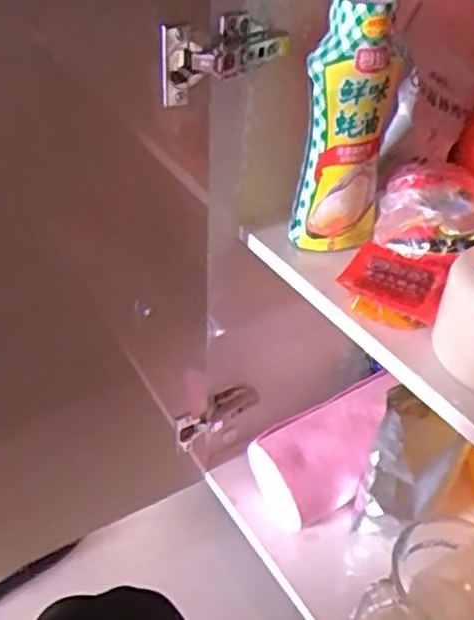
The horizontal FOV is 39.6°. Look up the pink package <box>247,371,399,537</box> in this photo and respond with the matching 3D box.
[{"bbox_3d":[0.127,0.170,0.821,0.221,0.069,0.110,-25,46,-29],"label":"pink package"}]

